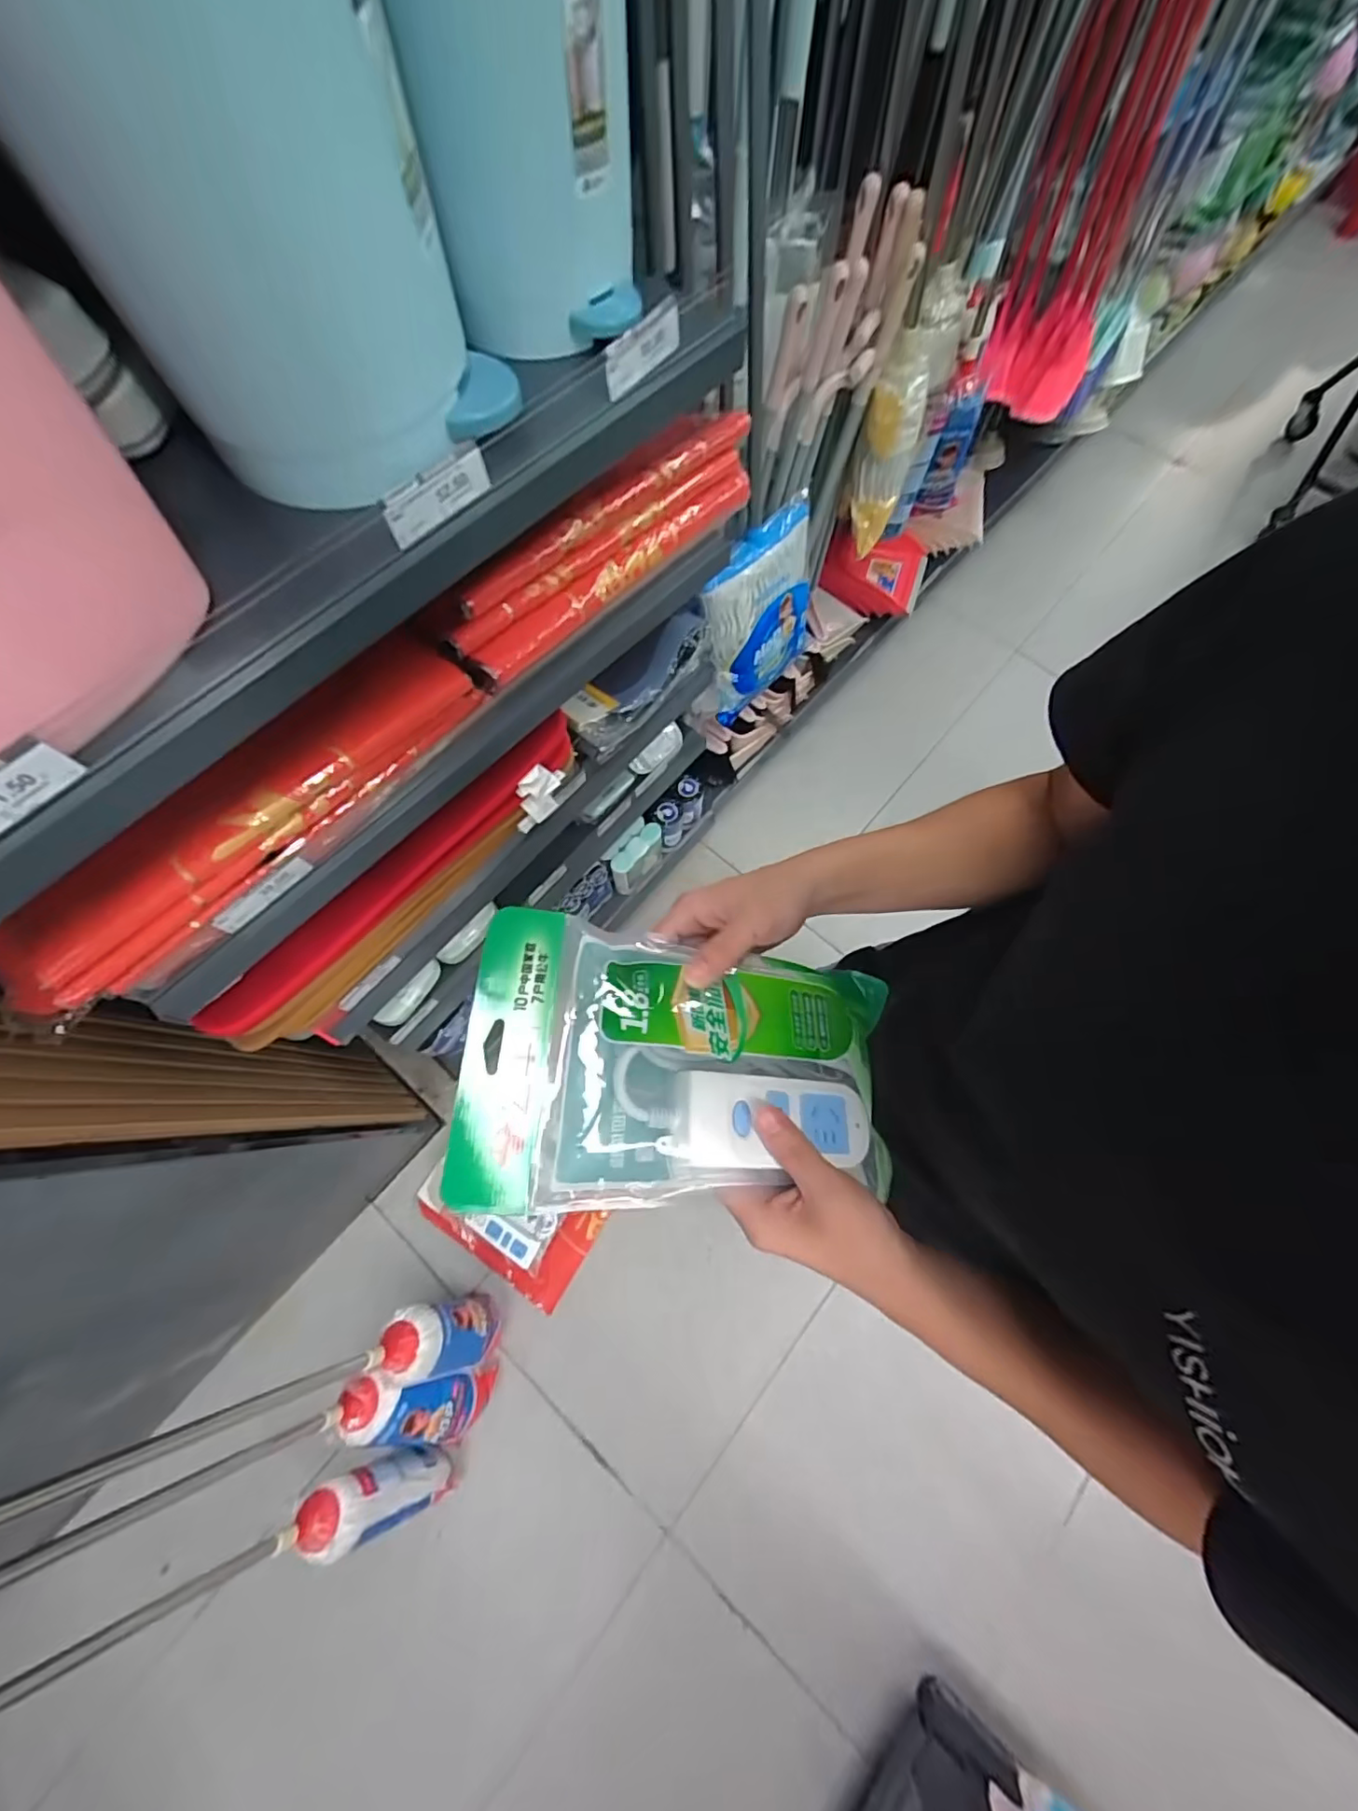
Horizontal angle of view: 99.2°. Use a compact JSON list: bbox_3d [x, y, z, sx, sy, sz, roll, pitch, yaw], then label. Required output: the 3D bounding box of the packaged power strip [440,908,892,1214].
[{"bbox_3d":[0.011,0.095,0.347,0.262,0.031,0.150,9,70,-15],"label":"packaged power strip"}]

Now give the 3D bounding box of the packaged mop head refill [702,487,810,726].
[{"bbox_3d":[0.162,-0.536,1.078,0.256,0.319,0.043,-44,63,-6],"label":"packaged mop head refill"}]

